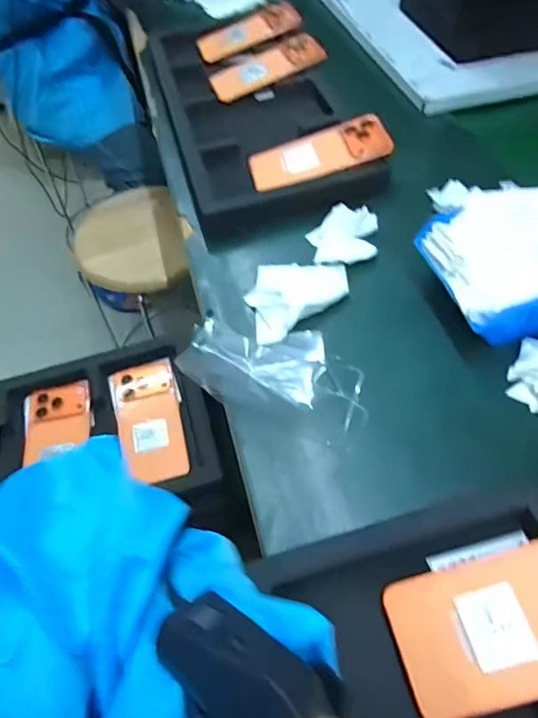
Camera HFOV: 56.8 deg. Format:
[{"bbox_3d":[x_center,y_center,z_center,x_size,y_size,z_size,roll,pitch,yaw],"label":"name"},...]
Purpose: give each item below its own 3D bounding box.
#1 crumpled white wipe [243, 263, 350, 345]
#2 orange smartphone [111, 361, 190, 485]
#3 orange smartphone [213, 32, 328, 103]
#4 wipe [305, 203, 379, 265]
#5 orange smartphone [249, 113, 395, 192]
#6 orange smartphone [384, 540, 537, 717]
[{"bbox_3d":[0.030,-0.065,0.496,0.099,0.022,0.096,1,56,3],"label":"crumpled white wipe"},{"bbox_3d":[-0.147,0.073,0.622,0.080,0.017,0.174,-17,57,-9],"label":"orange smartphone"},{"bbox_3d":[-0.005,-0.431,0.732,0.165,0.017,0.089,-21,56,4],"label":"orange smartphone"},{"bbox_3d":[0.081,-0.135,0.543,0.072,0.024,0.068,5,56,6],"label":"wipe"},{"bbox_3d":[0.059,-0.248,0.598,0.165,0.011,0.079,-16,55,7],"label":"orange smartphone"},{"bbox_3d":[0.158,0.156,0.300,0.160,0.011,0.077,-21,56,7],"label":"orange smartphone"}]

